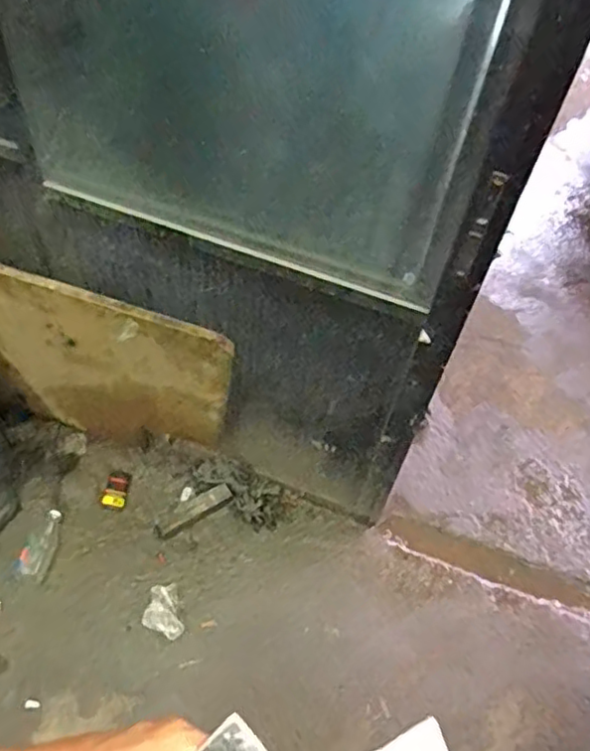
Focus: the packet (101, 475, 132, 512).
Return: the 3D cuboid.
[{"bbox_3d":[-0.472,0.305,1.692,0.062,0.012,0.096,8,54,1],"label":"packet"}]

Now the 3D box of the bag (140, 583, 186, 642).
[{"bbox_3d":[-0.316,0.560,1.515,0.088,0.028,0.126,-12,56,-14],"label":"bag"}]

